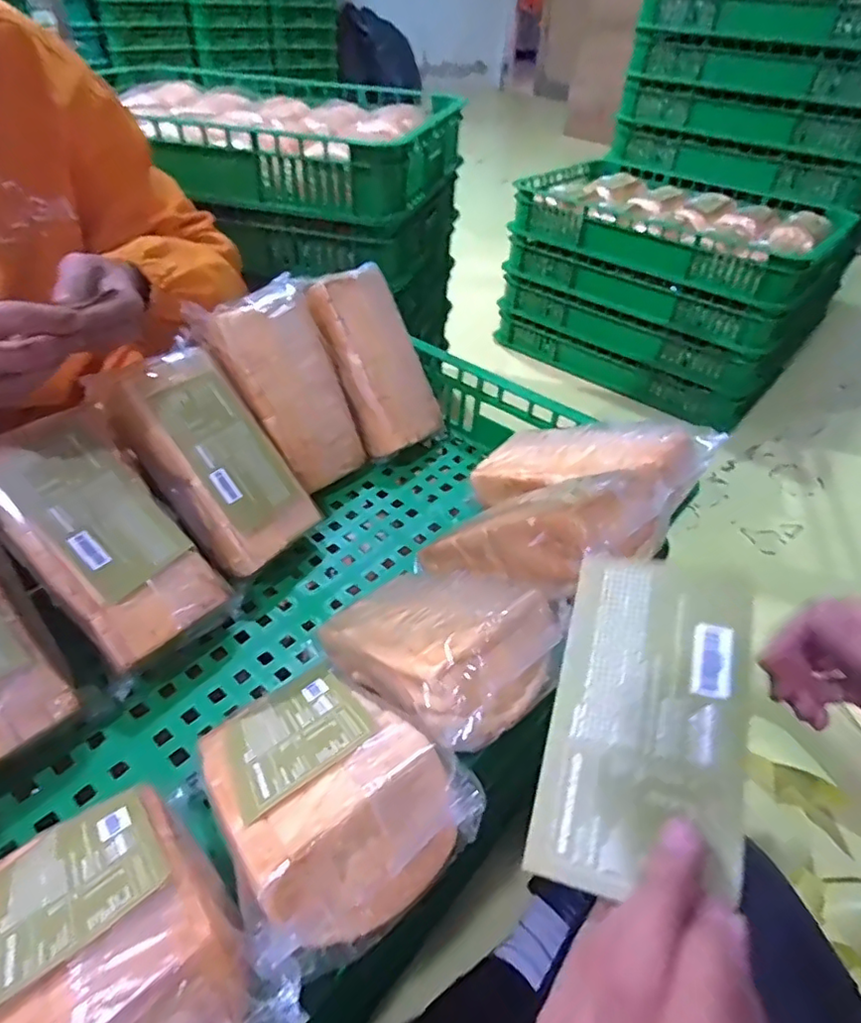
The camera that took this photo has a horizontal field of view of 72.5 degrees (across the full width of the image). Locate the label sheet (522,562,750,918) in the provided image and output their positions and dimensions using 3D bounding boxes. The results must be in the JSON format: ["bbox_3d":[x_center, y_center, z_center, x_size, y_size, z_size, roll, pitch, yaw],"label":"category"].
[{"bbox_3d":[0.085,0.076,0.229,0.070,0.004,0.130,5,58,25],"label":"label sheet"}]

